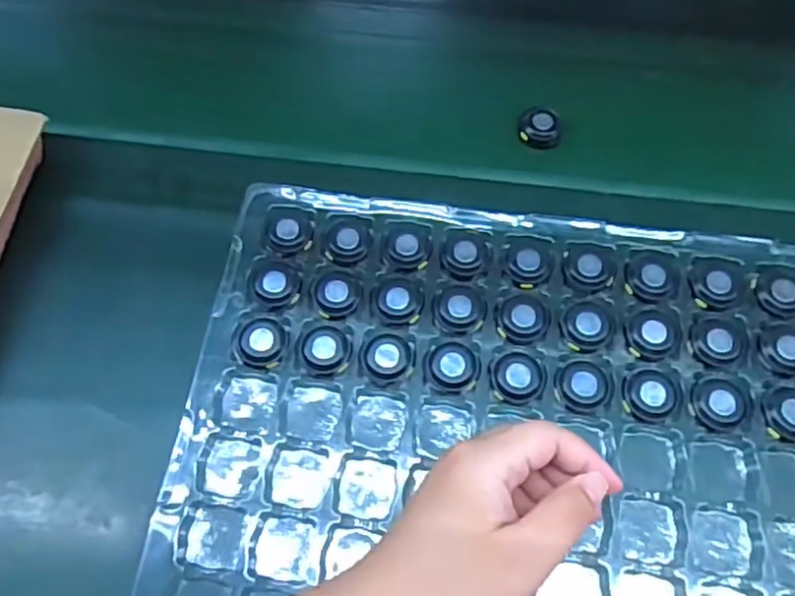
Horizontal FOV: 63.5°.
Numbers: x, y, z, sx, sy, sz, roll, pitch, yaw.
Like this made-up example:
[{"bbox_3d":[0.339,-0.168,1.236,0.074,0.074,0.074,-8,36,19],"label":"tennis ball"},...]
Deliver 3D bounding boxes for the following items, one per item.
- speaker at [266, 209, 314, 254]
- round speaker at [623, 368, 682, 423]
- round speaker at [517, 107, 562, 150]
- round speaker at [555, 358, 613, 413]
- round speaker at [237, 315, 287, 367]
[{"bbox_3d":[-0.067,-0.042,0.396,0.028,0.005,0.027,3,63,3],"label":"speaker"},{"bbox_3d":[0.142,0.053,0.358,0.032,0.009,0.030,-1,63,1],"label":"round speaker"},{"bbox_3d":[0.100,-0.119,0.450,0.030,0.013,0.027,15,64,9],"label":"round speaker"},{"bbox_3d":[0.105,0.049,0.363,0.031,0.007,0.030,-1,63,1],"label":"round speaker"},{"bbox_3d":[-0.080,0.025,0.377,0.028,0.007,0.030,-1,63,1],"label":"round speaker"}]

